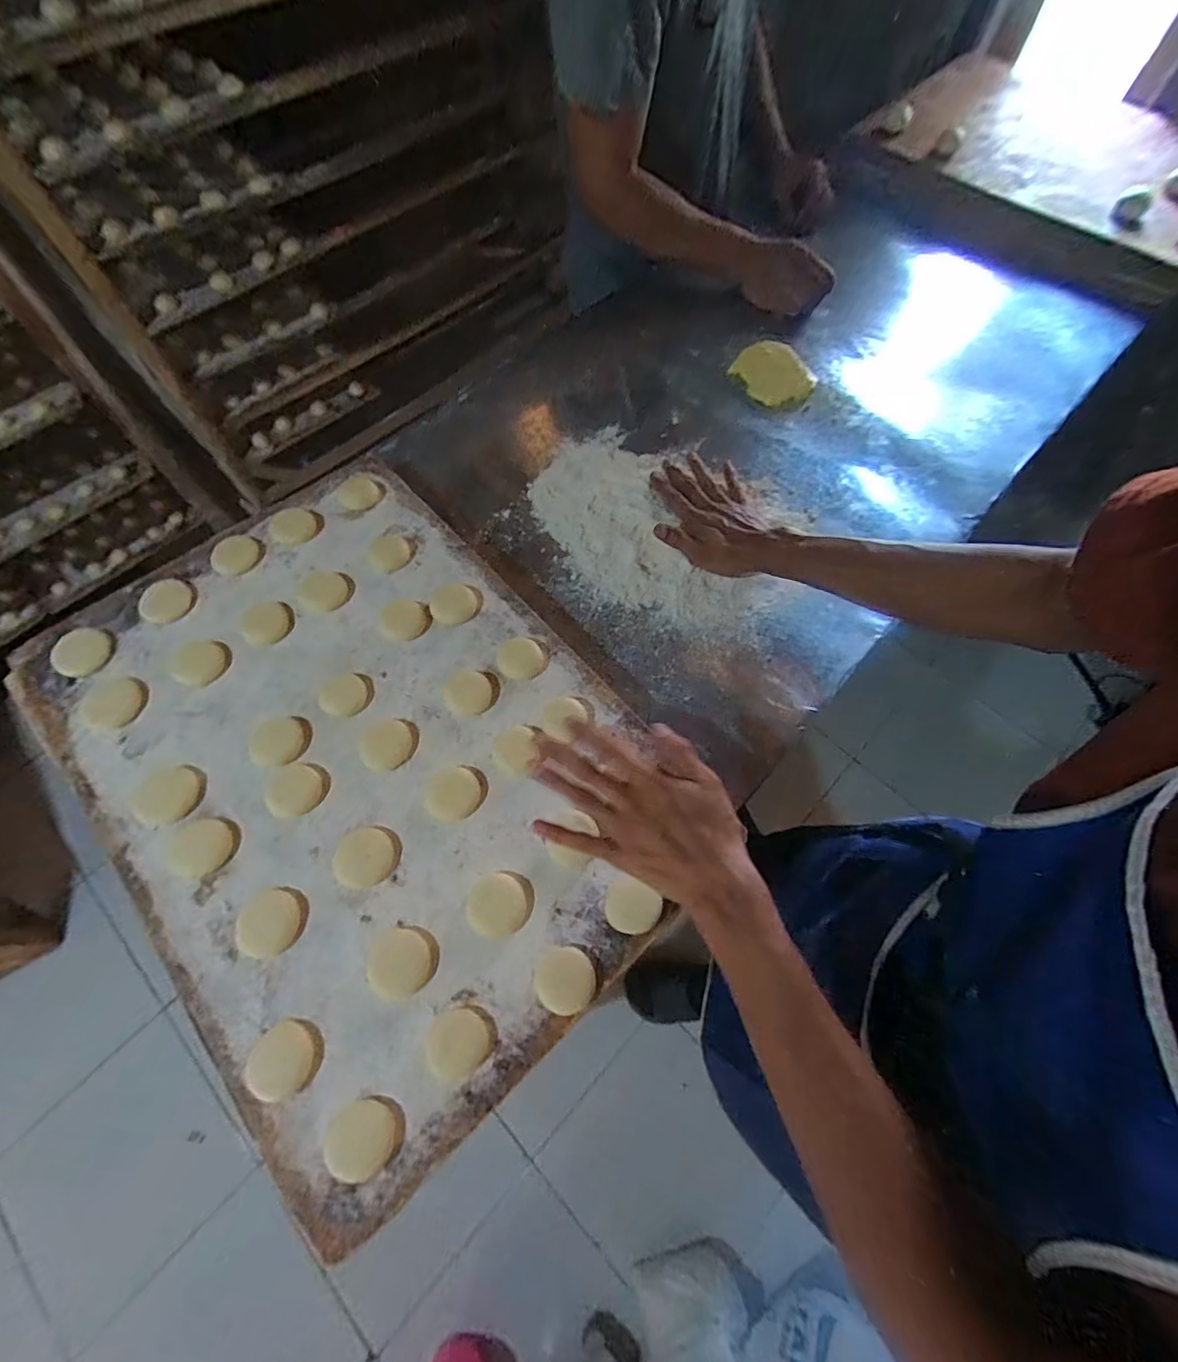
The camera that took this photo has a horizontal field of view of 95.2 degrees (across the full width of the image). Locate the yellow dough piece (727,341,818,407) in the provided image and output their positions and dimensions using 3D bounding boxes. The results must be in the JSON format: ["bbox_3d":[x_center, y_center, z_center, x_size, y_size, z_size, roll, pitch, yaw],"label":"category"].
[{"bbox_3d":[0.259,-0.423,0.732,0.093,0.027,0.091,-21,68,-8],"label":"yellow dough piece"}]

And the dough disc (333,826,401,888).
[{"bbox_3d":[-0.186,0.147,0.453,0.051,0.005,0.047,0,66,1],"label":"dough disc"}]

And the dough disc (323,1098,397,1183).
[{"bbox_3d":[-0.158,0.318,0.372,0.043,0.011,0.044,0,66,1],"label":"dough disc"}]

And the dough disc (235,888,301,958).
[{"bbox_3d":[-0.257,0.193,0.430,0.048,0.004,0.047,0,66,1],"label":"dough disc"}]

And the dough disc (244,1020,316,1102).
[{"bbox_3d":[-0.224,0.276,0.391,0.045,0.006,0.045,0,66,1],"label":"dough disc"}]

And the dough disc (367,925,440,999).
[{"bbox_3d":[-0.146,0.219,0.421,0.053,0.004,0.048,-20,67,-8],"label":"dough disc"}]

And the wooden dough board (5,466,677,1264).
[{"bbox_3d":[-0.216,0.055,0.501,0.429,0.017,0.601,-40,71,-15],"label":"wooden dough board"}]

